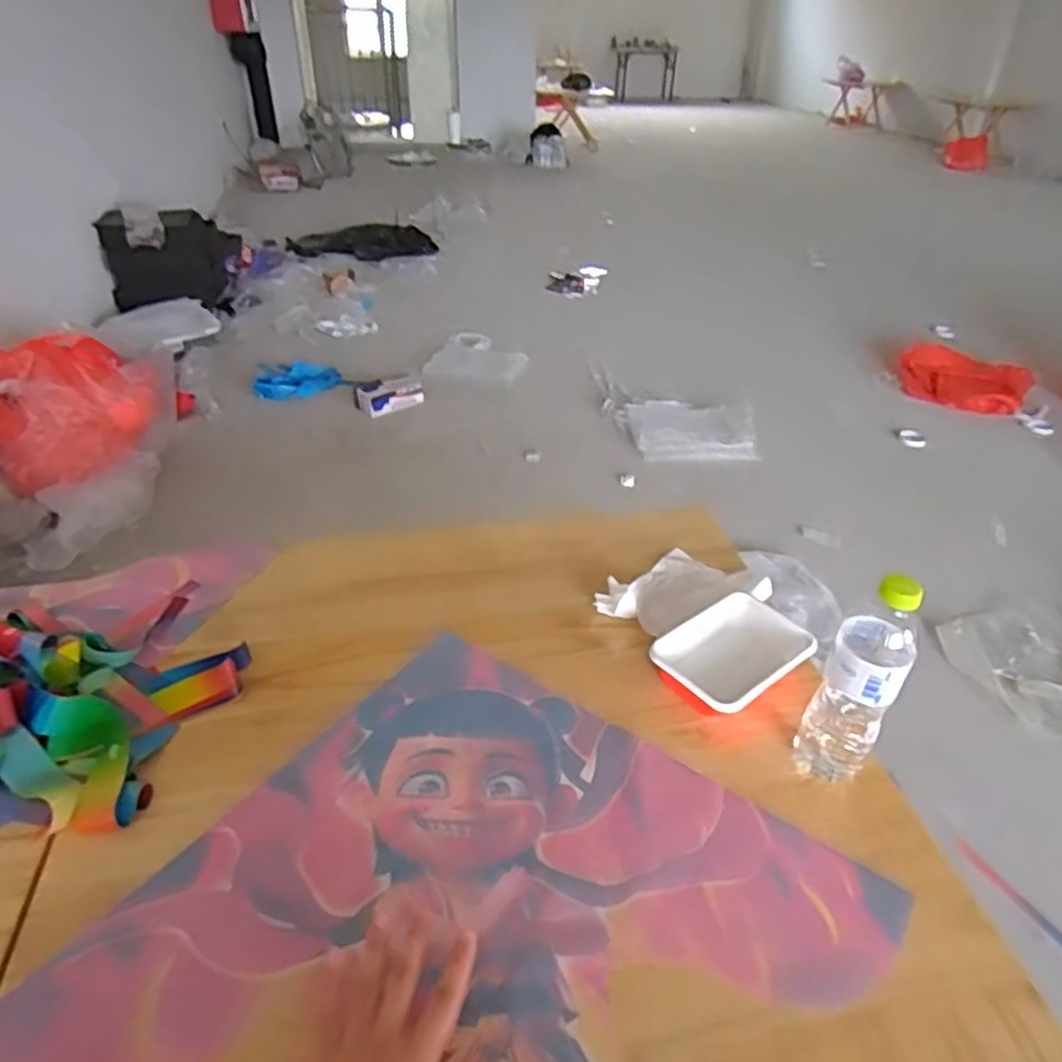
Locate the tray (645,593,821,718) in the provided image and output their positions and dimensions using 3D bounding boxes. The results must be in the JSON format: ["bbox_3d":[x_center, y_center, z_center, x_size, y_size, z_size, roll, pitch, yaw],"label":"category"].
[{"bbox_3d":[0.237,0.143,0.843,0.172,0.049,0.131,-24,43,-31],"label":"tray"}]

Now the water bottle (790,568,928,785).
[{"bbox_3d":[0.314,0.142,0.693,0.065,0.242,0.074,22,41,25],"label":"water bottle"}]

